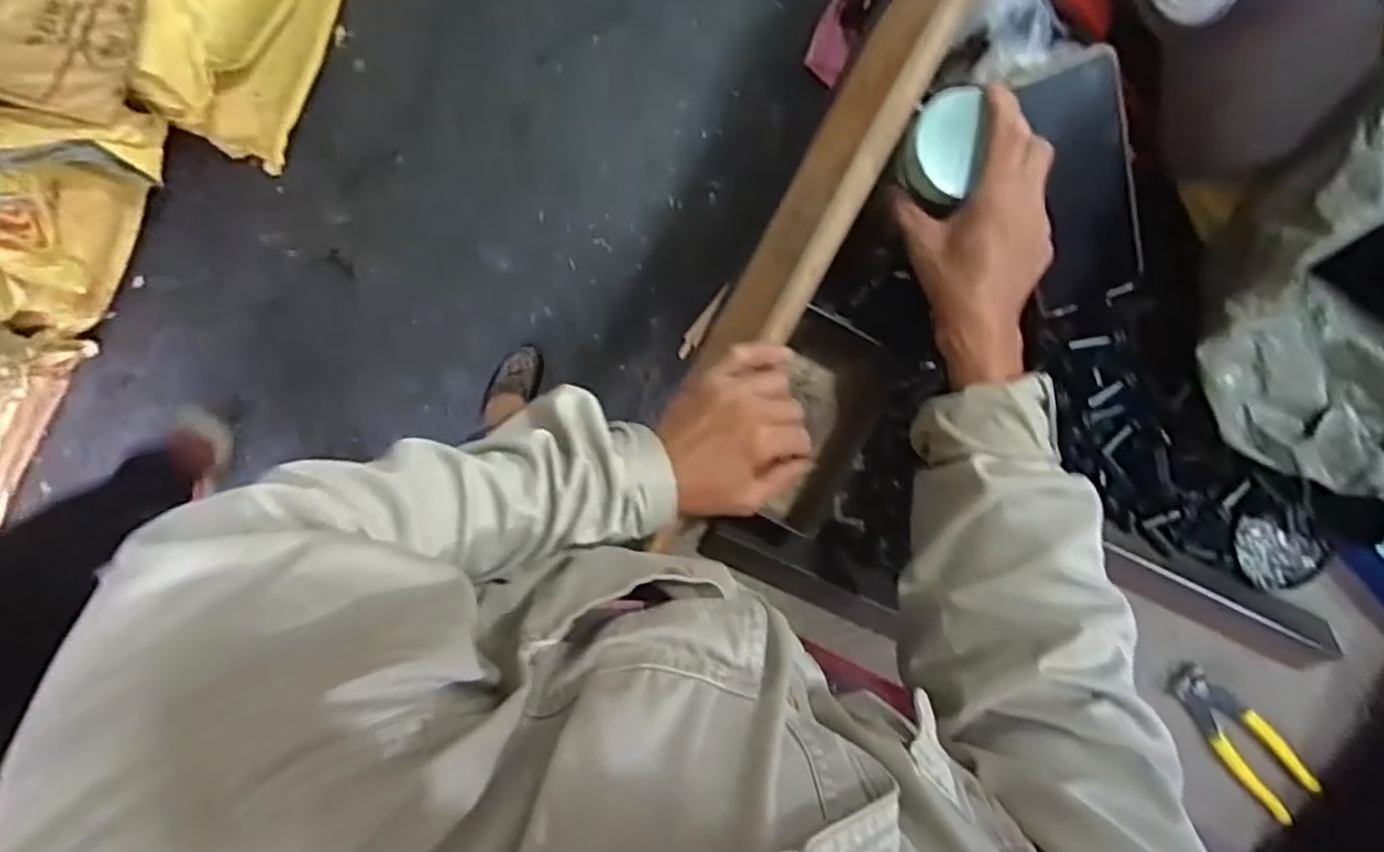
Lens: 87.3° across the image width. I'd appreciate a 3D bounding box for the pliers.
[{"bbox_3d":[0.447,0.255,0.589,0.045,0.021,0.166,-44,97,2],"label":"pliers"}]

